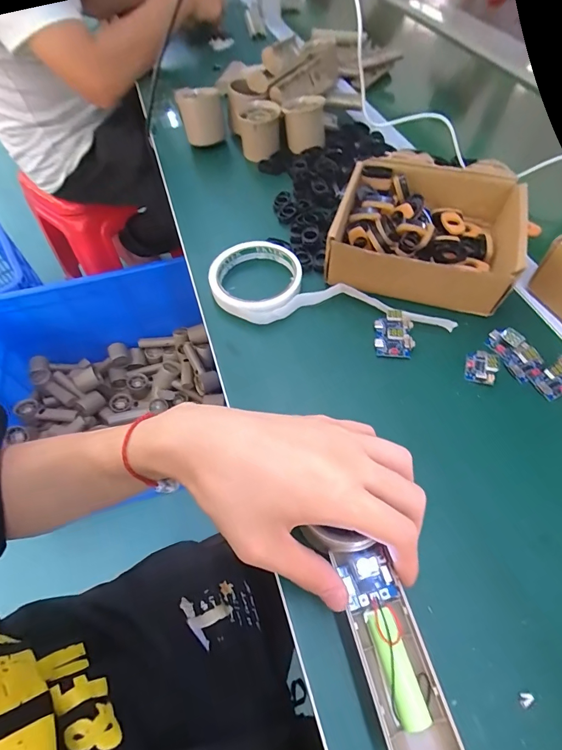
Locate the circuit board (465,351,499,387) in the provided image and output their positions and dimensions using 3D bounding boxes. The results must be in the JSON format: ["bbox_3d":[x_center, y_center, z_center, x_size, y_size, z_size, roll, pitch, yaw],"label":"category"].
[{"bbox_3d":[0.169,-0.008,0.317,0.023,0.013,0.030,14,59,10],"label":"circuit board"}]

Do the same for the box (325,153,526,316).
[{"bbox_3d":[0.141,-0.143,0.374,0.164,0.055,0.155,15,59,11],"label":"box"}]

